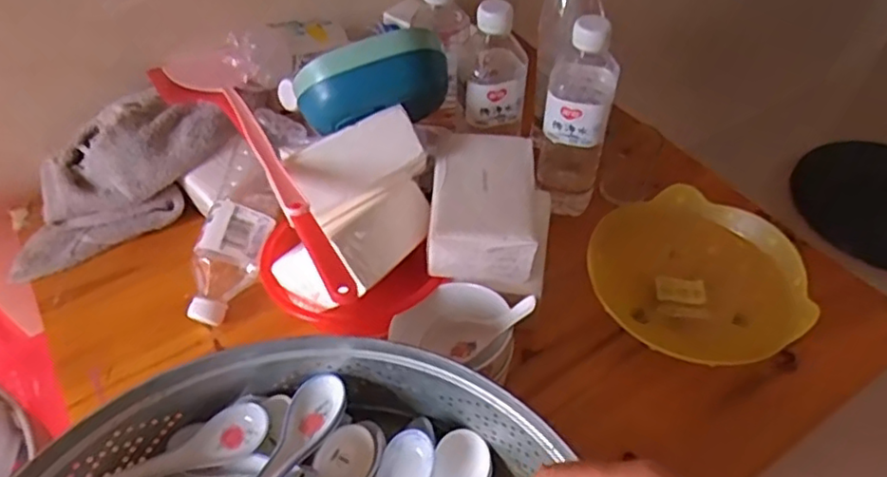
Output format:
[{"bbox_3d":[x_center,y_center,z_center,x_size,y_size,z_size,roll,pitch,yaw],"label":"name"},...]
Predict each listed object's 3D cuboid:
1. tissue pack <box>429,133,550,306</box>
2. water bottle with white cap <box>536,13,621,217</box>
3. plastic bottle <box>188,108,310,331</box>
[{"bbox_3d":[0.043,-0.028,0.577,0.105,0.071,0.139,6,49,7],"label":"tissue pack"},{"bbox_3d":[0.128,-0.113,0.622,0.061,0.211,0.064,11,50,11],"label":"water bottle with white cap"},{"bbox_3d":[-0.183,-0.020,0.623,0.064,0.062,0.214,12,71,11],"label":"plastic bottle"}]

